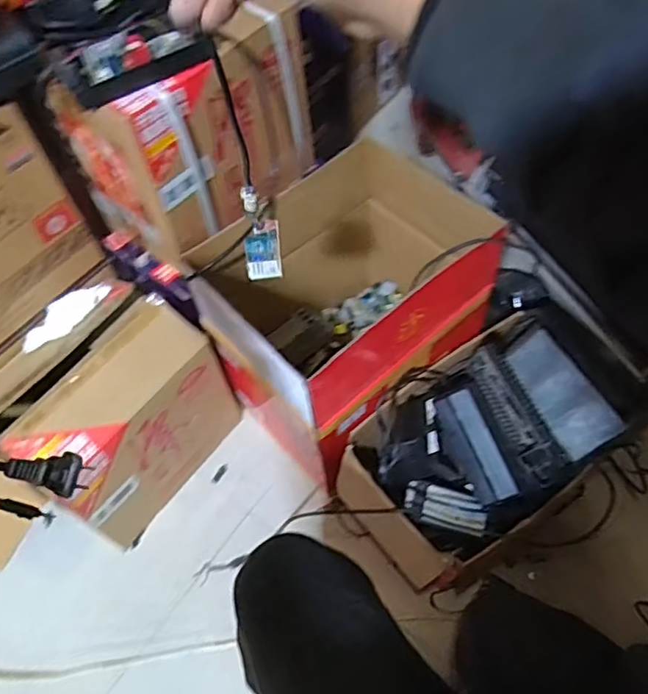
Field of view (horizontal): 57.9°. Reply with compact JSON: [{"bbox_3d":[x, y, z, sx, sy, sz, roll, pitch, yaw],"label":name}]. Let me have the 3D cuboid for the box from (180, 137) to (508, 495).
[{"bbox_3d":[0.038,-0.049,0.986,0.316,0.408,0.406,37,67,24],"label":"box"}]

